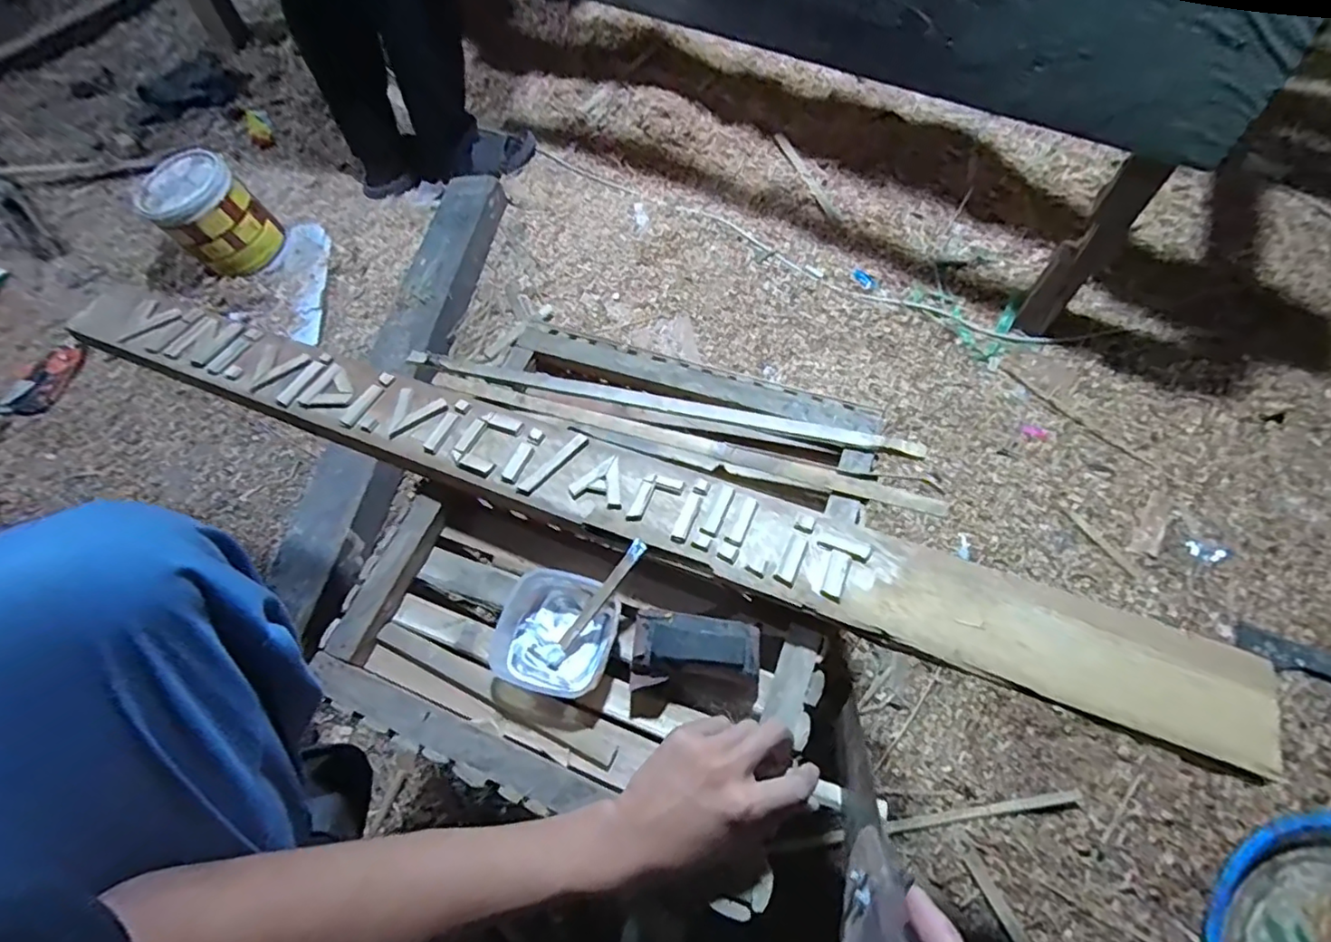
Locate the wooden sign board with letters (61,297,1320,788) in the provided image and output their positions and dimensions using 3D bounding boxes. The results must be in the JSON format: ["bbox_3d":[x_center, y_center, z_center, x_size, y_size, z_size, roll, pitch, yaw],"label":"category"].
[{"bbox_3d":[-0.120,-0.010,0.536,1.086,0.019,0.097,18,62,16],"label":"wooden sign board with letters"}]

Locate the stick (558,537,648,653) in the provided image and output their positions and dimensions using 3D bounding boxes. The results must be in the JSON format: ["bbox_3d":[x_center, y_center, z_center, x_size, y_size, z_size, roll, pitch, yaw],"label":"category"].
[{"bbox_3d":[-0.052,0.102,0.481,0.012,0.008,0.113,40,100,19],"label":"stick"}]

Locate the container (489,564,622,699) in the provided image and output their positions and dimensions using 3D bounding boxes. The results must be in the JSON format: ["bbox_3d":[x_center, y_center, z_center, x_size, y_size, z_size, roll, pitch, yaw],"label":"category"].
[{"bbox_3d":[-0.089,0.134,0.496,0.093,0.041,0.098,14,64,9],"label":"container"}]

